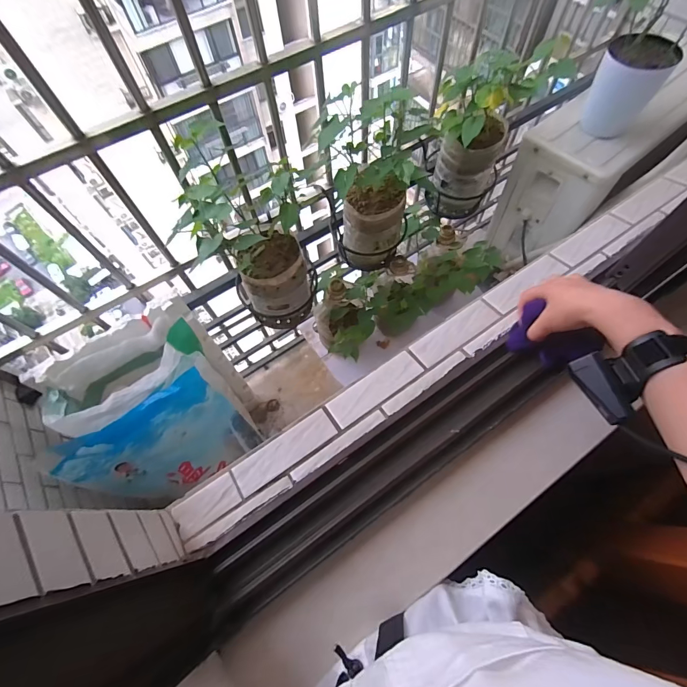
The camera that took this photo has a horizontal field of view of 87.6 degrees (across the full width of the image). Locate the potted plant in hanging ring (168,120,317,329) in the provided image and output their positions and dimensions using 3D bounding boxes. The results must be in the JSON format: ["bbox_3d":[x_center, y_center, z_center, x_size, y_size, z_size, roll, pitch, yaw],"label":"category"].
[{"bbox_3d":[-0.211,-0.228,0.853,0.207,0.470,0.253,-37,69,-14],"label":"potted plant in hanging ring"}]

